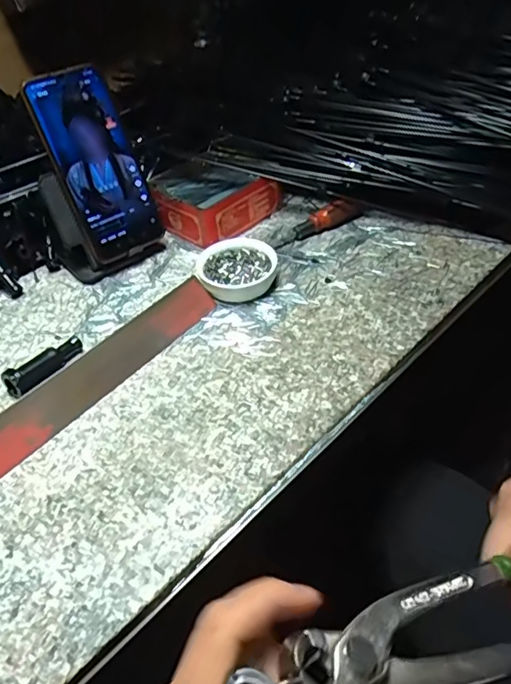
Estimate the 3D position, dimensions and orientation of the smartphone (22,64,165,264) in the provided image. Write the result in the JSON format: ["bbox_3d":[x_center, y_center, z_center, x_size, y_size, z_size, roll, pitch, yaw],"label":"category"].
[{"bbox_3d":[-0.146,-0.163,0.489,0.078,0.164,0.010,-32,25,-26],"label":"smartphone"}]

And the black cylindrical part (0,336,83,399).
[{"bbox_3d":[-0.166,0.019,0.420,0.021,0.025,0.067,22,50,26],"label":"black cylindrical part"}]

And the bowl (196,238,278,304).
[{"bbox_3d":[-0.017,-0.064,0.481,0.071,0.026,0.062,-7,44,-1],"label":"bowl"}]

